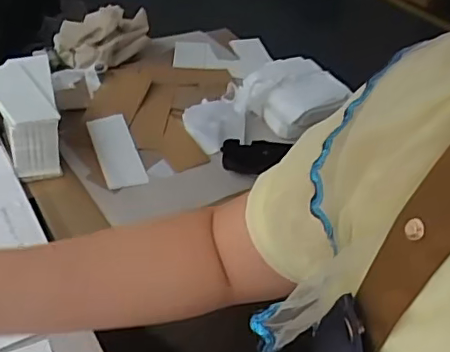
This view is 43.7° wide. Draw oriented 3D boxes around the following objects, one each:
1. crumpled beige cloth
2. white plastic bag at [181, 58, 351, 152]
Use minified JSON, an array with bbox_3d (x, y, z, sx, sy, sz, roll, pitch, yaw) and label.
[{"bbox_3d":[-0.196,-0.233,0.916,0.094,0.063,0.146,23,42,20],"label":"crumpled beige cloth"},{"bbox_3d":[0.057,-0.101,0.813,0.234,0.059,0.115,-22,45,-9],"label":"white plastic bag"}]

